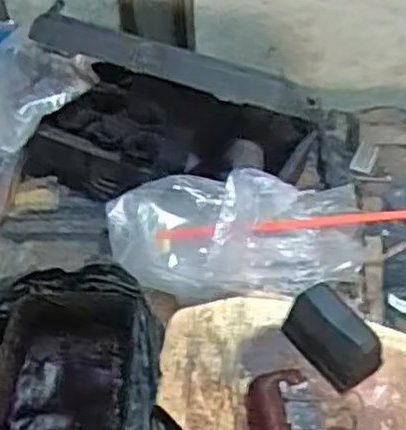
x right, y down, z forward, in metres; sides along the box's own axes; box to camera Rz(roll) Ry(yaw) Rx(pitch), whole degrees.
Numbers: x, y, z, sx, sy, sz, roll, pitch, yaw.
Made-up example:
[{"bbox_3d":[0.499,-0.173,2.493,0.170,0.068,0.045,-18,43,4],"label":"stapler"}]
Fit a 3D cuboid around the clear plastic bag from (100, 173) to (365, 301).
[{"bbox_3d":[0.022,0.016,0.666,0.242,0.080,0.108,6,48,9],"label":"clear plastic bag"}]

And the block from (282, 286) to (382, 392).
[{"bbox_3d":[0.103,0.094,0.583,0.047,0.045,0.080,-29,53,-22],"label":"block"}]

